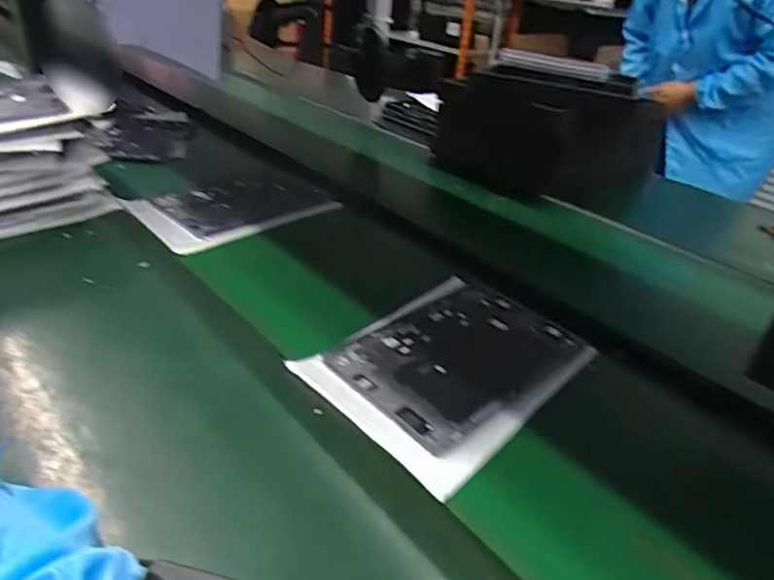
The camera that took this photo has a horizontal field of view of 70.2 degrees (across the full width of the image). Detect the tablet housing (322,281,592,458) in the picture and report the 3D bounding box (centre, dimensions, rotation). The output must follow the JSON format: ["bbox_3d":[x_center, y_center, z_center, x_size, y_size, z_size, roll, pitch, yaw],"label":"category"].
[{"bbox_3d":[0.081,0.067,0.590,0.184,0.008,0.253,30,39,35],"label":"tablet housing"}]

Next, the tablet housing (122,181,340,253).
[{"bbox_3d":[-0.236,-0.138,0.879,0.289,0.014,0.217,-22,42,-37],"label":"tablet housing"}]

